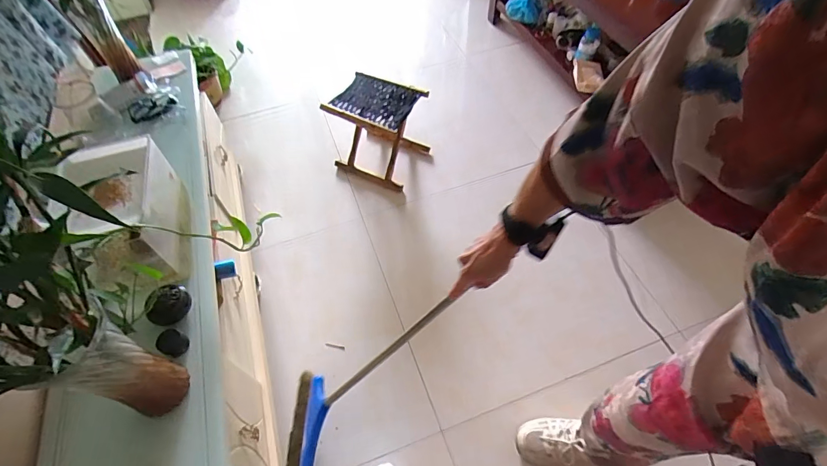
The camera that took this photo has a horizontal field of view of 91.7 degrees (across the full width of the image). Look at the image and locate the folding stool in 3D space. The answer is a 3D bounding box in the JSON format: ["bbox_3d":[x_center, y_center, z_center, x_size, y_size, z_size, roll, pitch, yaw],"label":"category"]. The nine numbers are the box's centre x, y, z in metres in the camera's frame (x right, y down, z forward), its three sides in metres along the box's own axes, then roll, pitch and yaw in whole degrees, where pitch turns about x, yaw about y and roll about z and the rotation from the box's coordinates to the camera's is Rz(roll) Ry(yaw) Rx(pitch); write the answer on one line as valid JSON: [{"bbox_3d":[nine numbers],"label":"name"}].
[{"bbox_3d":[-0.138,-0.396,1.576,0.302,0.311,0.265,23,61,17],"label":"folding stool"}]

